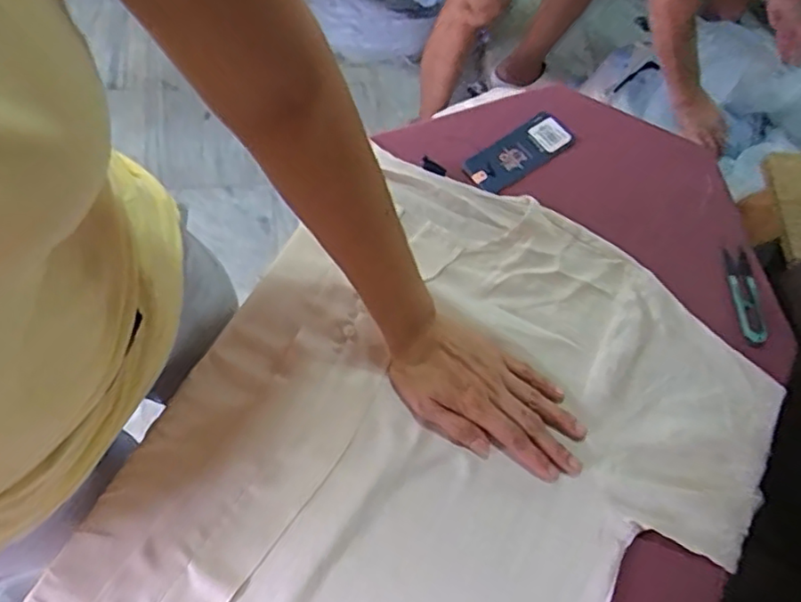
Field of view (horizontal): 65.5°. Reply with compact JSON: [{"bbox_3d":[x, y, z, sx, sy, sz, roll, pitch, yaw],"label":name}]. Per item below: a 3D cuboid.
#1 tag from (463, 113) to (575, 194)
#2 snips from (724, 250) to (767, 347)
[{"bbox_3d":[0.122,-0.151,0.640,0.116,0.010,0.044,-33,83,-16],"label":"tag"},{"bbox_3d":[0.324,-0.005,0.584,0.024,0.006,0.095,-3,66,-4],"label":"snips"}]

